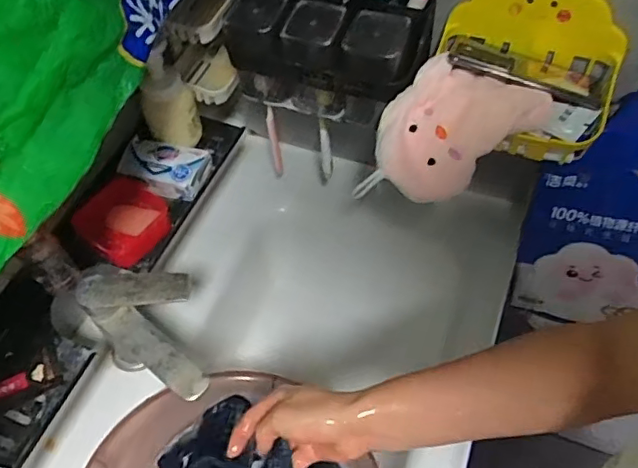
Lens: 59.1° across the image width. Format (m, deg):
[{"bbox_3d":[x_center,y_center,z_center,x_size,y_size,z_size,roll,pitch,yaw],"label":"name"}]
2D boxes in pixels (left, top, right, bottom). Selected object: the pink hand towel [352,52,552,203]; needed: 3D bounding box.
[{"bbox_3d":[0.135,-0.094,0.589,0.134,0.058,0.195,31,61,22],"label":"pink hand towel"}]

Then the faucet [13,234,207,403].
[{"bbox_3d":[-0.198,0.078,0.593,0.219,0.076,0.113,36,62,6],"label":"faucet"}]

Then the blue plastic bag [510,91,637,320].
[{"bbox_3d":[0.370,-0.010,0.730,0.175,0.363,0.059,33,40,24],"label":"blue plastic bag"}]

